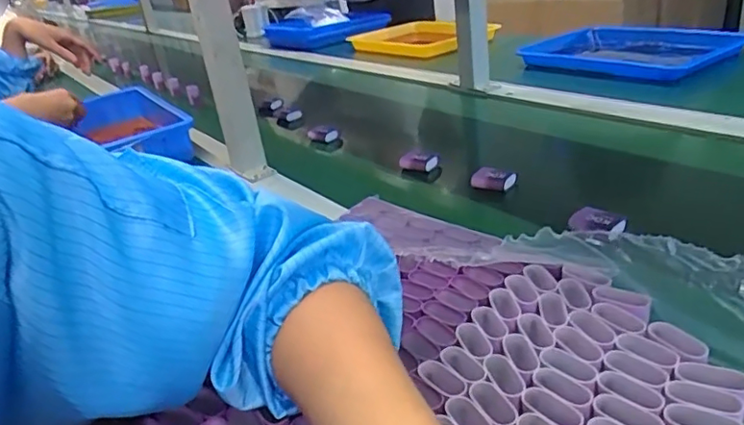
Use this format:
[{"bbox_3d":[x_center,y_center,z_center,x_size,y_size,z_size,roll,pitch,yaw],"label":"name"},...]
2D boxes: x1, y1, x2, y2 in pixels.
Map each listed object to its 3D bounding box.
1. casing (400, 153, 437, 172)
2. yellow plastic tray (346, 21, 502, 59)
[{"bbox_3d":[0.059,-0.065,0.733,0.052,0.020,0.019,10,30,33],"label":"casing"},{"bbox_3d":[0.130,-0.439,1.443,0.223,0.046,0.369,-28,32,-37],"label":"yellow plastic tray"}]

